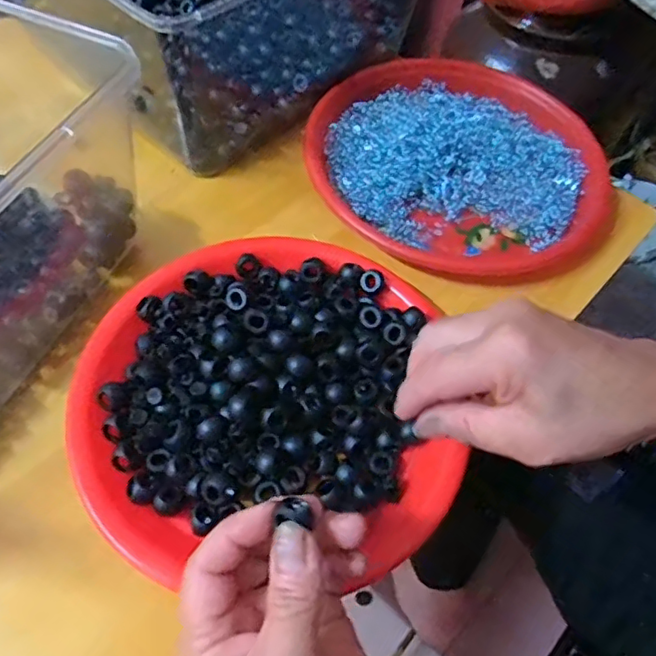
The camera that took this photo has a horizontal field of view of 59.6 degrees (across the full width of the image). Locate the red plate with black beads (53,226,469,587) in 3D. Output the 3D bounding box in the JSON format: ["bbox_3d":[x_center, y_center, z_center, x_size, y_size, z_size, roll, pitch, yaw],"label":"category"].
[{"bbox_3d":[-0.038,0.030,0.346,0.213,0.032,0.211,2,58,-3],"label":"red plate with black beads"}]

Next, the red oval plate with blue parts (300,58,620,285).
[{"bbox_3d":[0.102,-0.135,0.470,0.232,0.027,0.233,-18,61,-15],"label":"red oval plate with blue parts"}]

